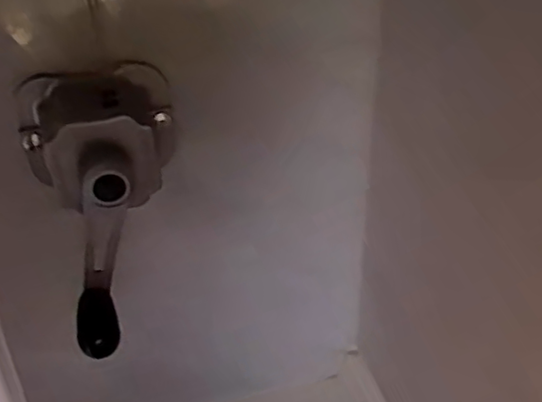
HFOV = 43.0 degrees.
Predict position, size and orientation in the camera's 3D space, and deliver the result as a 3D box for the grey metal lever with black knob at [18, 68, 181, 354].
[{"bbox_3d":[-0.116,-0.001,0.516,0.116,0.151,0.144,-12,36,-15],"label":"grey metal lever with black knob"}]

